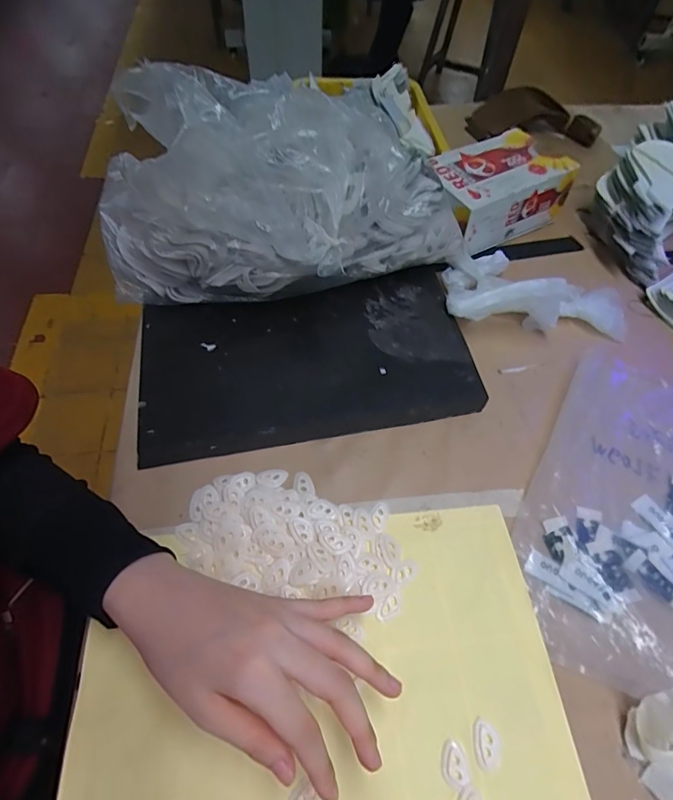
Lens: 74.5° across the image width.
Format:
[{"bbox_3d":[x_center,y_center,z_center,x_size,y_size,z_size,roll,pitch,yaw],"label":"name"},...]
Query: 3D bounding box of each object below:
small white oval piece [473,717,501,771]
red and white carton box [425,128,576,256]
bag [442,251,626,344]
[{"bbox_3d":[0.095,0.216,0.278,0.016,0.004,0.025,4,58,0],"label":"small white oval piece"},{"bbox_3d":[0.181,-0.247,0.529,0.152,0.070,0.112,-29,64,-18],"label":"red and white carton box"},{"bbox_3d":[0.205,-0.126,0.469,0.186,0.065,0.112,1,58,-2],"label":"bag"}]

